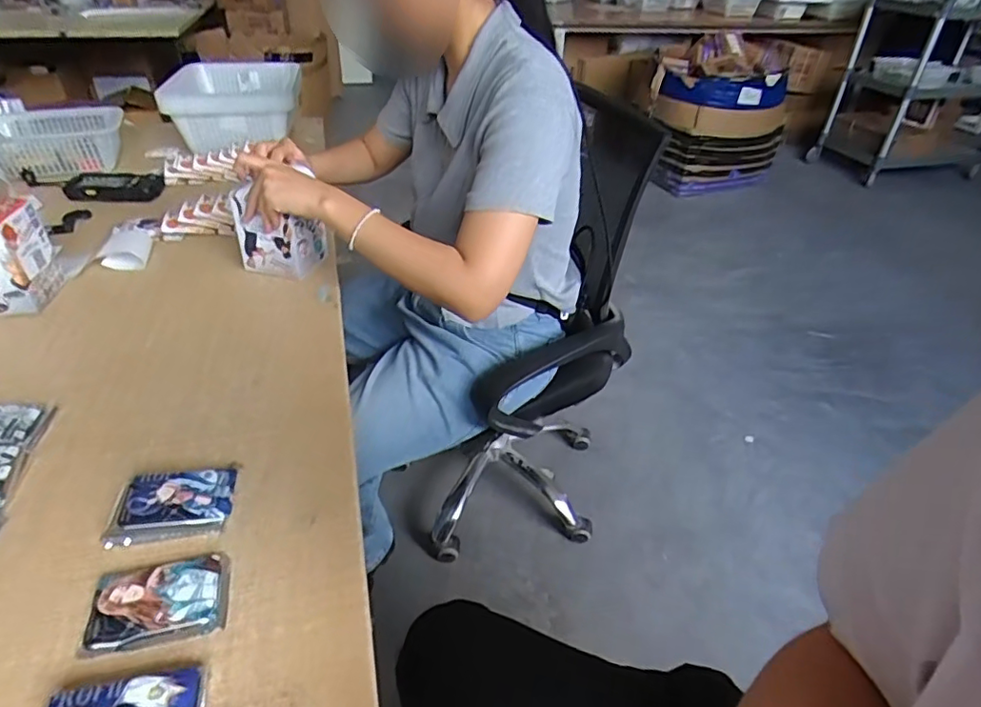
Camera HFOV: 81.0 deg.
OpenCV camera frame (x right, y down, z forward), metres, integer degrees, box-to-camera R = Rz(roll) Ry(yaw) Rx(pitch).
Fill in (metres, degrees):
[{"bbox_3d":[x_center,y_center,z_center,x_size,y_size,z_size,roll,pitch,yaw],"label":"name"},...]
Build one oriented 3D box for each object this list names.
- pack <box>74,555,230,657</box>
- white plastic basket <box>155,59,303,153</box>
[{"bbox_3d":[-0.249,0.183,0.431,0.093,0.012,0.068,-5,37,-13],"label":"pack"},{"bbox_3d":[-0.612,-0.608,1.380,0.303,0.110,0.384,-8,37,-13],"label":"white plastic basket"}]

